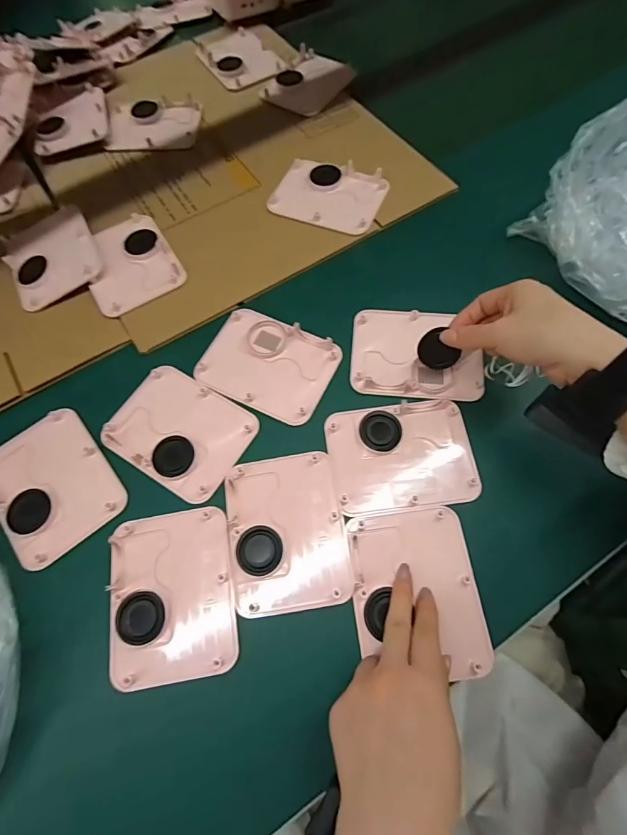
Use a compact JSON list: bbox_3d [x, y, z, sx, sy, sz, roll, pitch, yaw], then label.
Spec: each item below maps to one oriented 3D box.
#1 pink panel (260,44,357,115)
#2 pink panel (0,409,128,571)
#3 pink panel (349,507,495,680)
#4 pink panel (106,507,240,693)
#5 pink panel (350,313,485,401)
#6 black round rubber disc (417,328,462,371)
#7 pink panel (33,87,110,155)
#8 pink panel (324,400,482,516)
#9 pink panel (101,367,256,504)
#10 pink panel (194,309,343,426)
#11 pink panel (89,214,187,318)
[{"bbox_3d":[-0.005,-0.477,0.589,0.092,0.013,0.127,29,70,14],"label":"pink panel"},{"bbox_3d":[-0.234,0.057,0.371,0.096,0.010,0.124,-37,70,-14],"label":"pink panel"},{"bbox_3d":[0.081,0.136,0.329,0.096,0.009,0.123,-6,66,-1],"label":"pink panel"},{"bbox_3d":[-0.114,0.141,0.333,0.097,0.009,0.124,-10,66,-3],"label":"pink panel"},{"bbox_3d":[0.100,-0.064,0.408,0.124,0.007,0.094,4,66,4],"label":"pink panel"},{"bbox_3d":[0.112,-0.061,0.381,0.037,0.030,0.007,50,29,-9],"label":"black round rubber disc"},{"bbox_3d":[-0.329,-0.406,0.565,0.095,0.014,0.111,-17,66,-6],"label":"pink panel"},{"bbox_3d":[0.078,0.033,0.368,0.123,0.007,0.093,-7,66,-1],"label":"pink panel"},{"bbox_3d":[-0.124,0.010,0.386,0.124,0.008,0.095,30,70,14],"label":"pink panel"},{"bbox_3d":[-0.046,-0.054,0.412,0.127,0.009,0.095,25,69,13],"label":"pink panel"},{"bbox_3d":[-0.206,-0.173,0.460,0.096,0.010,0.113,-30,68,-11],"label":"pink panel"}]

